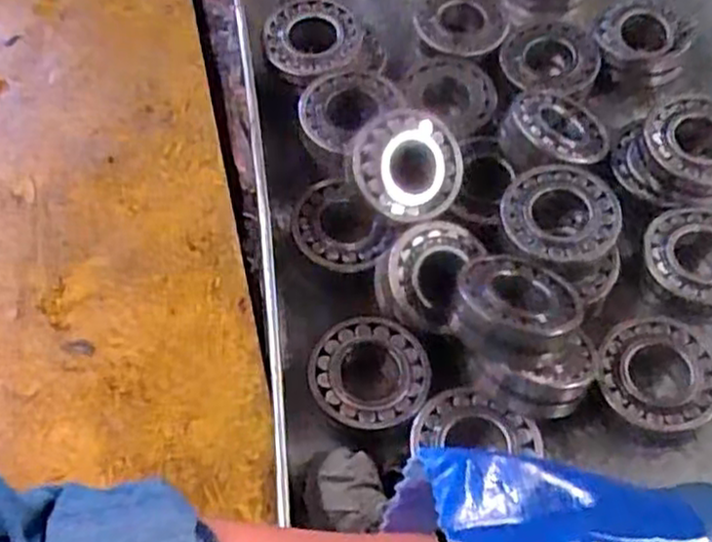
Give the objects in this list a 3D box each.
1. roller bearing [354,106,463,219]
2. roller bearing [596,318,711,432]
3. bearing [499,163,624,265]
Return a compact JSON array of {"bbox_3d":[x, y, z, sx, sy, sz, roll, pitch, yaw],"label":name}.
[{"bbox_3d":[0.055,-0.112,0.803,0.120,0.035,0.117,8,97,-14],"label":"roller bearing"},{"bbox_3d":[0.286,0.097,0.718,0.111,0.038,0.120,0,60,1],"label":"roller bearing"},{"bbox_3d":[0.216,-0.063,0.768,0.122,0.024,0.114,0,60,1],"label":"bearing"}]

